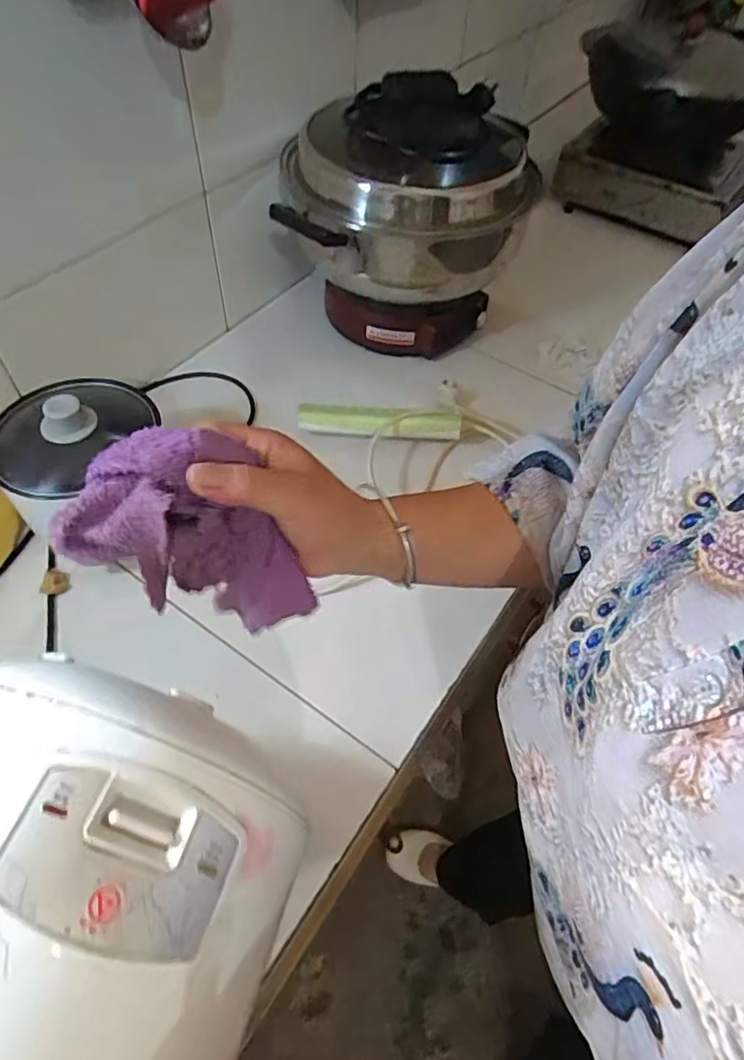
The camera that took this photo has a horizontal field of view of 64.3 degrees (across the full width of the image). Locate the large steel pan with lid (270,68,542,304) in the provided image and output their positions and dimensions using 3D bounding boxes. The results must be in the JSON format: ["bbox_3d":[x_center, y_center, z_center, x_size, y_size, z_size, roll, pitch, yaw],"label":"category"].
[{"bbox_3d":[0.045,-0.451,0.786,0.328,0.186,0.294,8,56,1],"label":"large steel pan with lid"}]

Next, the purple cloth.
[{"bbox_3d":[-0.092,0.011,0.324,0.082,0.138,0.060,-13,51,26],"label":"purple cloth"}]

